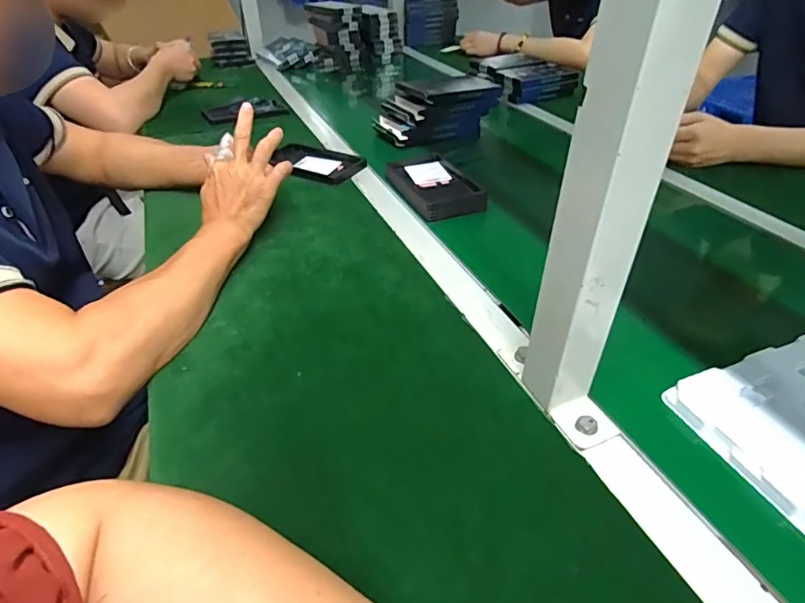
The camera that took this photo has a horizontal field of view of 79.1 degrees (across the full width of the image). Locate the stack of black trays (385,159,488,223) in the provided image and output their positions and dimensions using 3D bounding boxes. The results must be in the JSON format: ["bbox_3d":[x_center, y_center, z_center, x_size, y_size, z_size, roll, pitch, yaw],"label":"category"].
[{"bbox_3d":[0.047,-0.174,0.715,0.096,0.029,0.173,-12,39,-15],"label":"stack of black trays"}]

